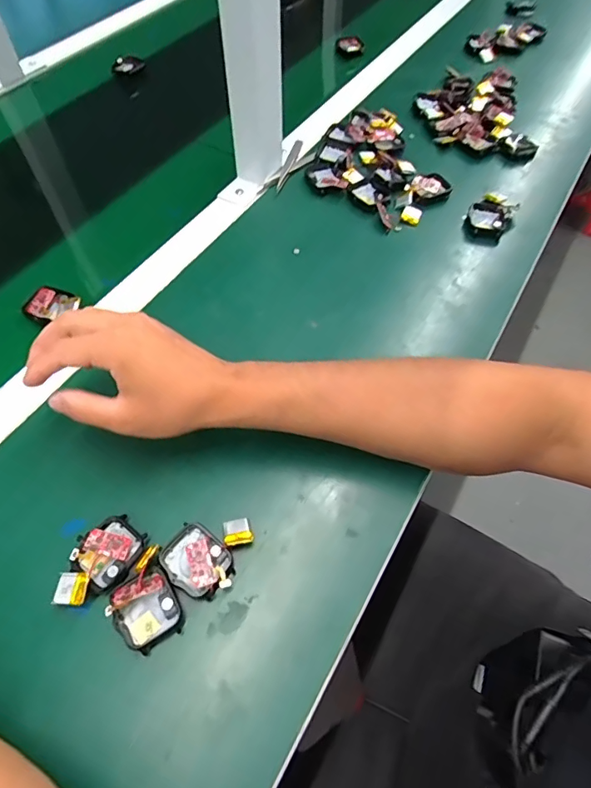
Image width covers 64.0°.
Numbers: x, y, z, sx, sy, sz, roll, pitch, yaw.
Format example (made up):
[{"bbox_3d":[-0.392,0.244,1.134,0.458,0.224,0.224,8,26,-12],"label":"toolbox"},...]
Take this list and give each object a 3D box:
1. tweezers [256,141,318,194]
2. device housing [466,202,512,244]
[{"bbox_3d":[-0.006,-0.267,0.560,0.031,0.013,0.099,24,61,13],"label":"tweezers"},{"bbox_3d":[0.209,-0.188,0.514,0.044,0.014,0.051,22,60,12],"label":"device housing"}]

